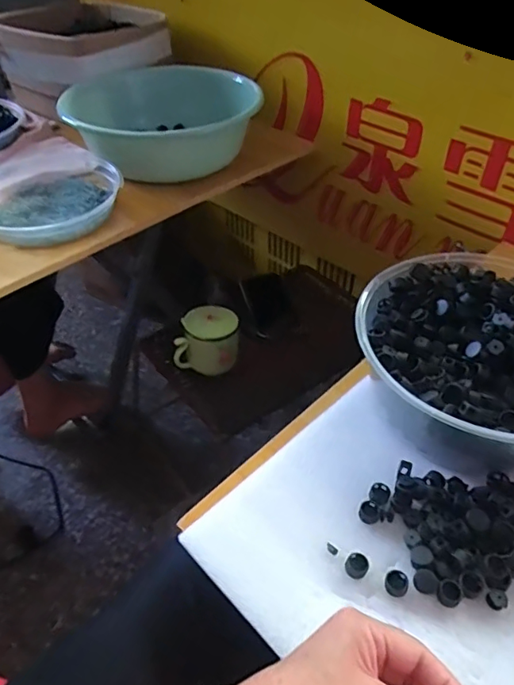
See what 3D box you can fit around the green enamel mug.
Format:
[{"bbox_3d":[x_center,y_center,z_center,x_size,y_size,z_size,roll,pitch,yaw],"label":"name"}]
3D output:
[{"bbox_3d":[-0.077,-0.005,0.849,0.098,0.081,0.082,8,46,9],"label":"green enamel mug"}]

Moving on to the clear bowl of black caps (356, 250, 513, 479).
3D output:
[{"bbox_3d":[0.218,0.015,0.517,0.226,0.083,0.242,0,45,0],"label":"clear bowl of black caps"}]

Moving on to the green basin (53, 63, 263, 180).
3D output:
[{"bbox_3d":[-0.190,-0.397,0.921,0.284,0.115,0.299,-28,51,-25],"label":"green basin"}]

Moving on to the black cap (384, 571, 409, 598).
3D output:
[{"bbox_3d":[0.111,0.191,0.408,0.017,0.008,0.019,2,45,3],"label":"black cap"}]

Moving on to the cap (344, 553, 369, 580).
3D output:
[{"bbox_3d":[0.080,0.179,0.415,0.017,0.007,0.018,0,45,0],"label":"cap"}]

